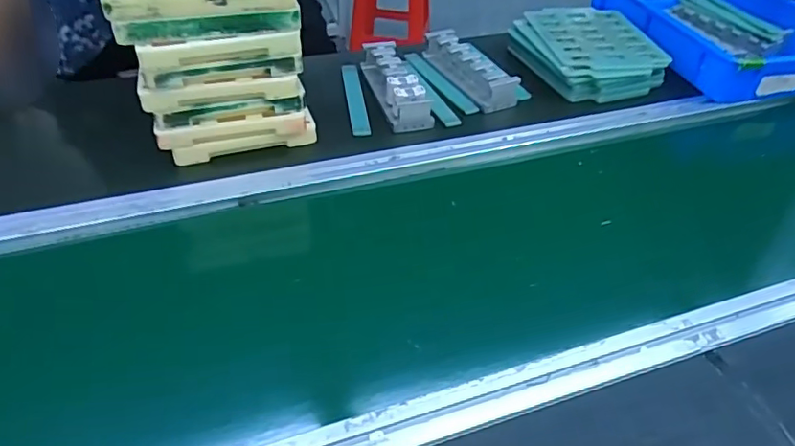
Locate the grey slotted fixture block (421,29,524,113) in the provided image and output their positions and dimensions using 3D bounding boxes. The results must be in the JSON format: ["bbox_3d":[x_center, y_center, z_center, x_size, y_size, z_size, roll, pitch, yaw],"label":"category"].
[{"bbox_3d":[0.106,-0.241,0.861,0.065,0.042,0.195,-22,49,-25],"label":"grey slotted fixture block"}]

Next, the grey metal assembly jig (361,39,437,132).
[{"bbox_3d":[-0.003,-0.209,0.817,0.064,0.045,0.195,-9,44,-13],"label":"grey metal assembly jig"}]

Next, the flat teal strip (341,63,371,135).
[{"bbox_3d":[-0.064,-0.190,0.829,0.026,0.009,0.206,-7,41,-5],"label":"flat teal strip"}]

